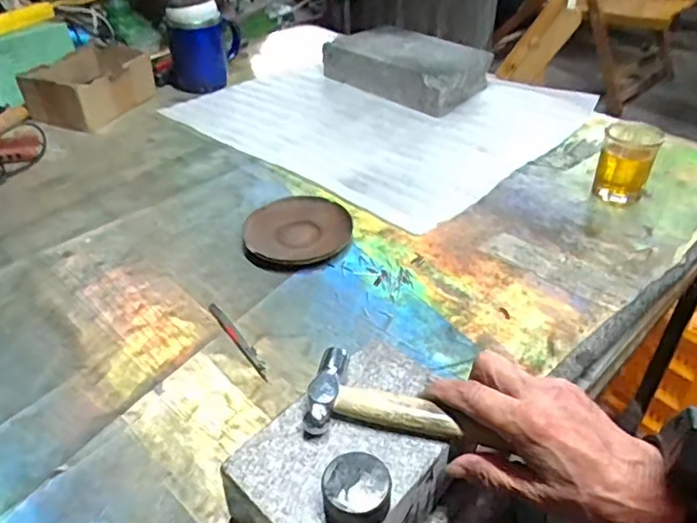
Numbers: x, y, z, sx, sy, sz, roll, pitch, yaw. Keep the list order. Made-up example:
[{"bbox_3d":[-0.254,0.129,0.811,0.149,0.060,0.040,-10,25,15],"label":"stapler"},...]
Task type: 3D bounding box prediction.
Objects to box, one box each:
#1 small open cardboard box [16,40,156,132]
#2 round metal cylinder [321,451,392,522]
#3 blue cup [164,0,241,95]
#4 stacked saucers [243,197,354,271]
[{"bbox_3d":[-0.400,-0.270,0.895,0.135,0.070,0.159,9,39,11],"label":"small open cardboard box"},{"bbox_3d":[0.004,0.129,0.328,0.037,0.021,0.037,0,37,0],"label":"round metal cylinder"},{"bbox_3d":[-0.236,-0.353,0.949,0.119,0.122,0.104,-8,39,-10],"label":"blue cup"},{"bbox_3d":[-0.054,-0.034,0.625,0.109,0.016,0.109,0,39,0],"label":"stacked saucers"}]

